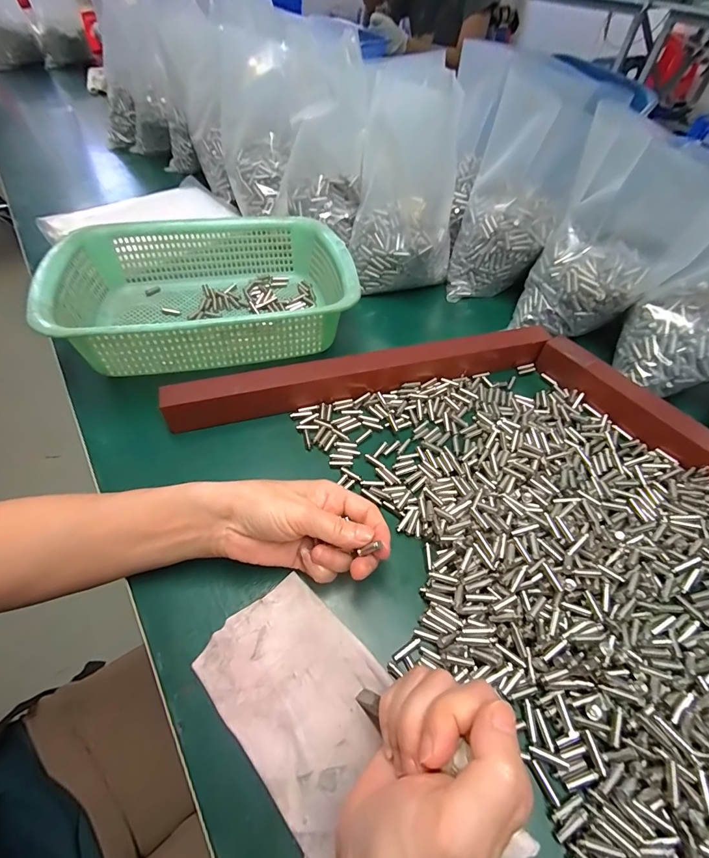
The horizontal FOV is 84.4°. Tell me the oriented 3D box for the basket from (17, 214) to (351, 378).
[{"bbox_3d":[-0.156,-0.152,0.440,0.297,0.097,0.221,-13,55,-11],"label":"basket"}]

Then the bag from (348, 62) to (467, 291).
[{"bbox_3d":[0.063,-0.295,0.487,0.125,0.198,0.146,6,53,3],"label":"bag"}]

